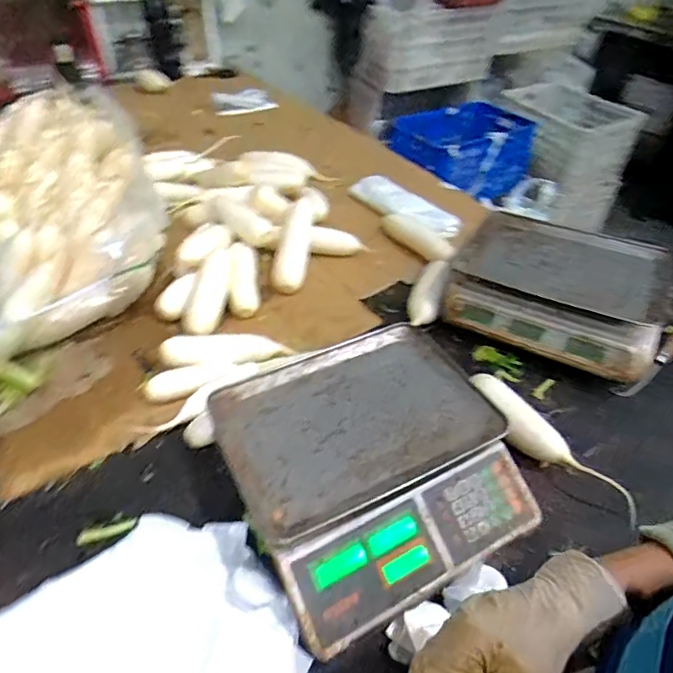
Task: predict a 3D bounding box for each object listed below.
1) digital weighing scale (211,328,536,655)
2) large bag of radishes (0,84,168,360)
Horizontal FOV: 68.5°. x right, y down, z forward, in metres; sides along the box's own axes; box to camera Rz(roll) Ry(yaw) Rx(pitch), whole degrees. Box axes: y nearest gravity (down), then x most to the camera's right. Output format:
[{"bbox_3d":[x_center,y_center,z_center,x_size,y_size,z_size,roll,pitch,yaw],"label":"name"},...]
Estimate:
[{"bbox_3d":[0.040,0.164,0.648,0.329,0.105,0.330,-19,46,-21],"label":"digital weighing scale"},{"bbox_3d":[-0.569,-0.287,1.020,0.390,0.200,0.685,-14,44,-15],"label":"large bag of radishes"}]

